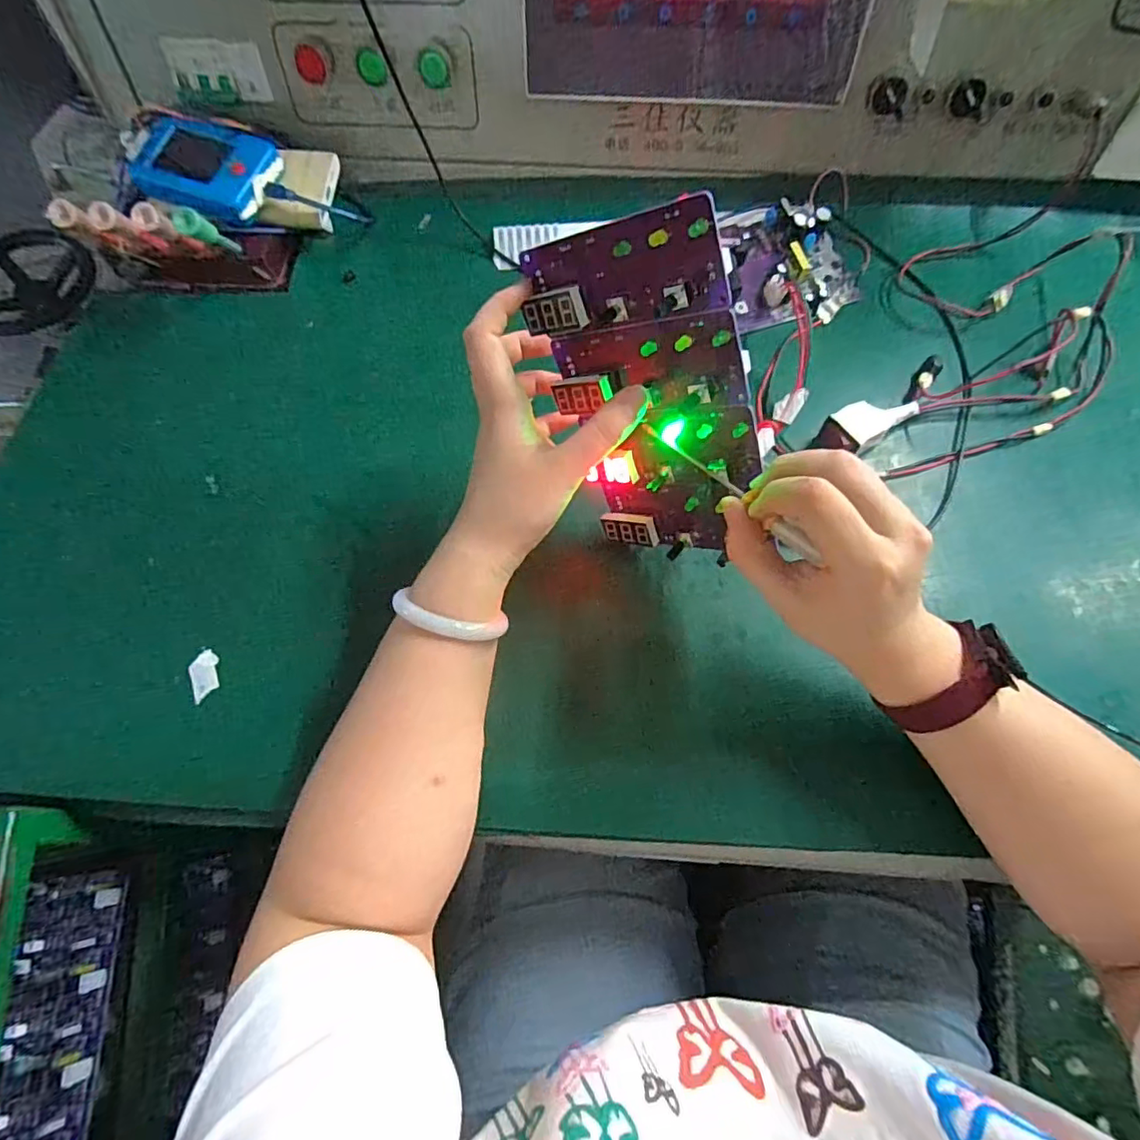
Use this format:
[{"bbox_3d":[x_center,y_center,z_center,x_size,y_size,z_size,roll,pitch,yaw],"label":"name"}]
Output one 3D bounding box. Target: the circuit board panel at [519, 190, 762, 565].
[{"bbox_3d":[0.045,-0.088,0.327,0.110,0.183,0.024,7,42,38],"label":"circuit board panel"}]

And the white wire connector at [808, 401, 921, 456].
[{"bbox_3d":[0.218,-0.109,0.434,0.076,0.020,0.032,-32,70,-13],"label":"white wire connector"}]

